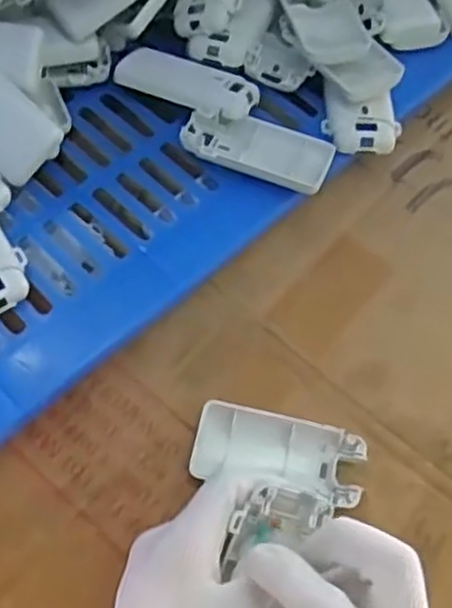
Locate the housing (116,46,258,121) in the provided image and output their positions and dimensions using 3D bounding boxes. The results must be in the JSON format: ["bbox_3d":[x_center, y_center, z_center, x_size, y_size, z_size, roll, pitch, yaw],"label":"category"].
[{"bbox_3d":[-0.027,-0.149,0.503,0.096,0.011,0.036,23,62,7],"label":"housing"}]

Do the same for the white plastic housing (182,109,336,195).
[{"bbox_3d":[0.019,-0.100,0.483,0.095,0.013,0.041,17,61,4],"label":"white plastic housing"}]

